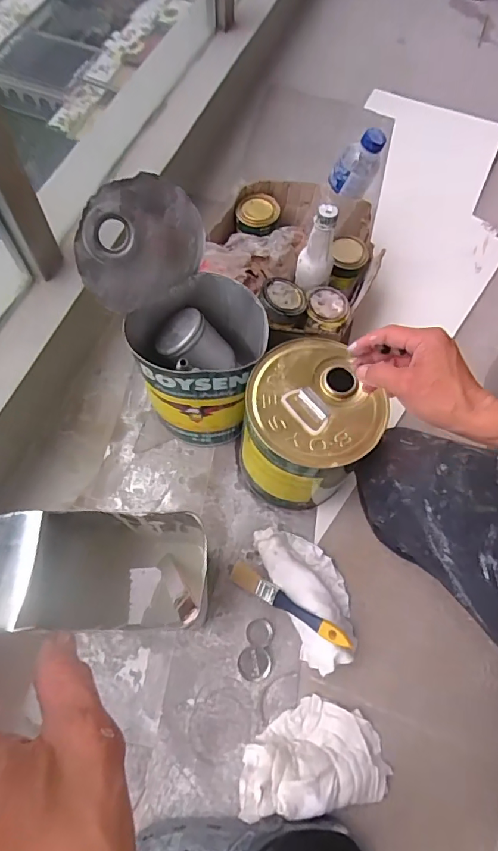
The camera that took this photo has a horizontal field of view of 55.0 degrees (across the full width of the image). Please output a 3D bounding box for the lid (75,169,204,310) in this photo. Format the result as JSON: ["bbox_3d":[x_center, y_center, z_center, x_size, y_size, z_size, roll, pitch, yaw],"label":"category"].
[{"bbox_3d":[-0.122,-0.203,0.542,0.150,0.132,0.009,-40,46,-8],"label":"lid"}]

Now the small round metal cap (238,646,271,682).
[{"bbox_3d":[0.007,0.303,0.608,0.040,0.013,0.040,1,67,-2],"label":"small round metal cap"}]

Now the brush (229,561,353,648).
[{"bbox_3d":[0.049,0.226,0.606,0.175,0.017,0.028,23,66,32],"label":"brush"}]

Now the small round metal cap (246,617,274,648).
[{"bbox_3d":[0.014,0.269,0.621,0.033,0.011,0.035,1,67,-2],"label":"small round metal cap"}]

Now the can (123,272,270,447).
[{"bbox_3d":[-0.057,-0.075,0.664,0.160,0.202,0.148,1,67,-2],"label":"can"}]

